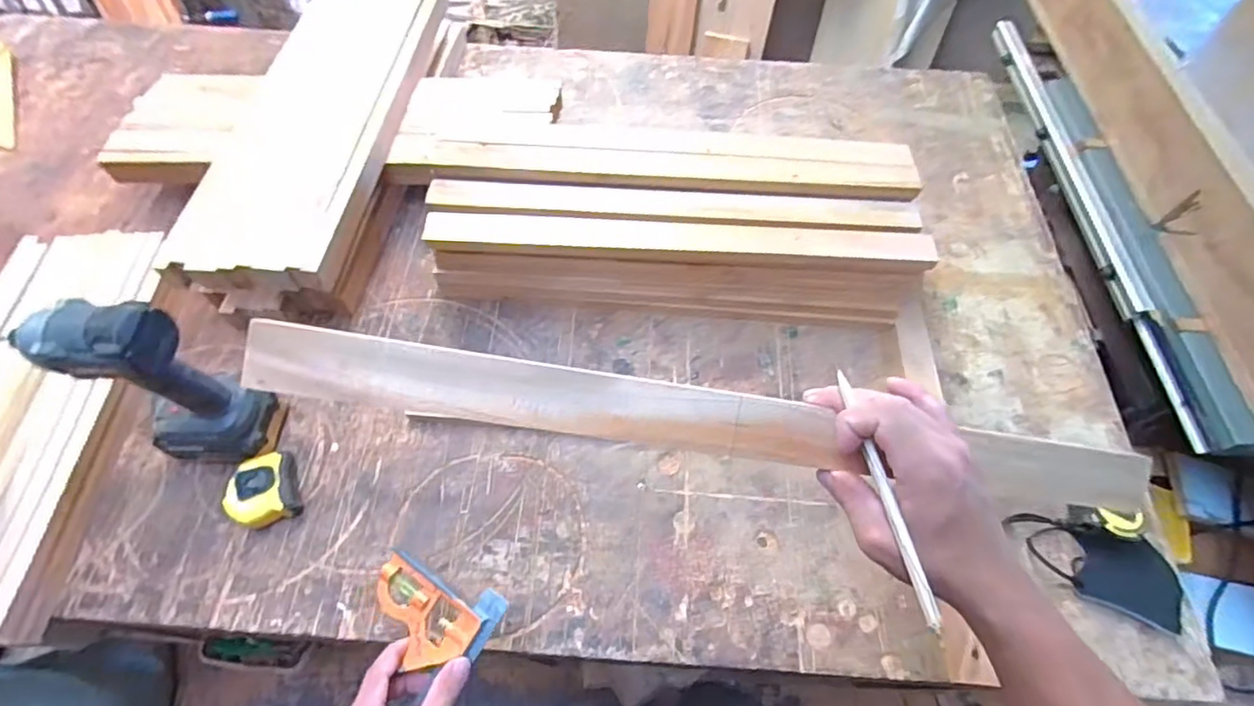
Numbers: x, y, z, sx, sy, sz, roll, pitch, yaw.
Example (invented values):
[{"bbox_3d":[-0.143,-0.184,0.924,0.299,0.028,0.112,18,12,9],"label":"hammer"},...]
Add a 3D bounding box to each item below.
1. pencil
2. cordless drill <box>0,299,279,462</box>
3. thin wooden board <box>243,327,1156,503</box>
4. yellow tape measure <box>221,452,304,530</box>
[{"bbox_3d":[0.150,0.079,0.337,0.007,0.007,0.148,-9,66,-6],"label":"pencil"},{"bbox_3d":[-0.463,0.038,0.581,0.125,0.247,0.073,0,61,-2],"label":"cordless drill"},{"bbox_3d":[0.067,0.046,0.370,0.574,0.009,0.044,9,94,-6],"label":"thin wooden board"},{"bbox_3d":[-0.393,0.148,0.623,0.069,0.040,0.074,-20,62,-13],"label":"yellow tape measure"}]

